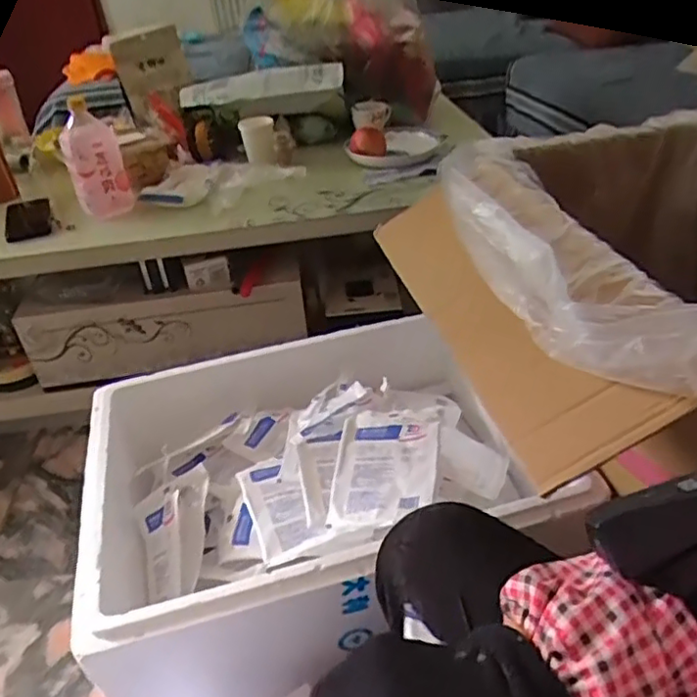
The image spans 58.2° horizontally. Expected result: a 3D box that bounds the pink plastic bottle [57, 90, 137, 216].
[{"bbox_3d":[-0.463,-0.334,1.150,0.096,0.229,0.056,-17,37,-18],"label":"pink plastic bottle"}]

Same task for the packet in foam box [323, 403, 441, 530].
[{"bbox_3d":[0.047,0.147,0.788,0.129,0.015,0.179,-6,38,16],"label":"packet in foam box"}]

